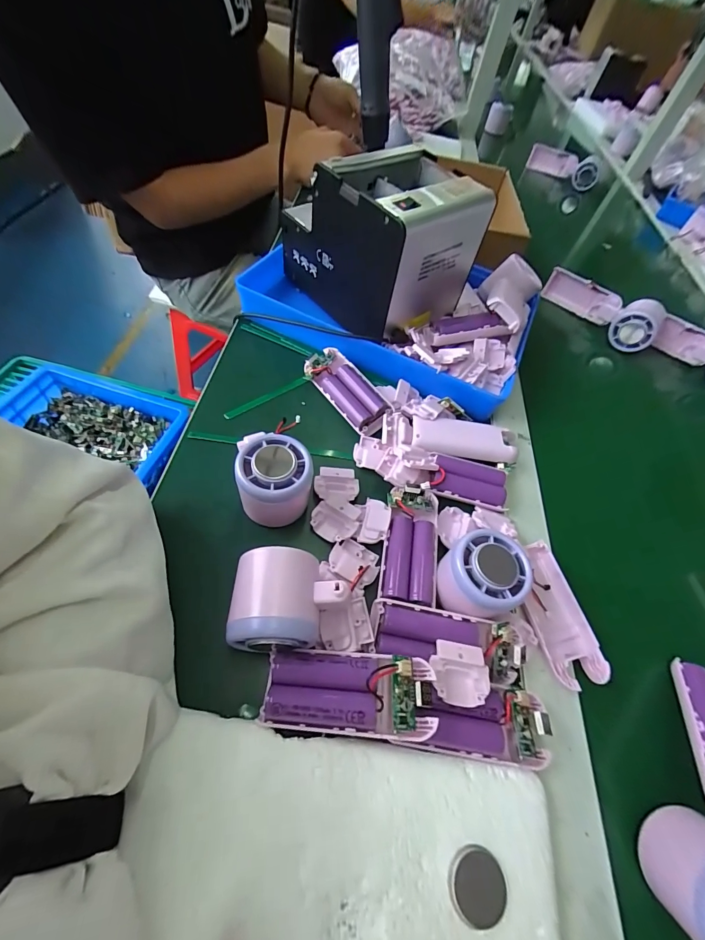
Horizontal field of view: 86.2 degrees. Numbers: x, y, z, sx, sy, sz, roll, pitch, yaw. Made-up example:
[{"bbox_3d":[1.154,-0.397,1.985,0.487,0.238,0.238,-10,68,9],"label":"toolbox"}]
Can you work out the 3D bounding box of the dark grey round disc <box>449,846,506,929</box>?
[{"bbox_3d":[0.066,0.219,0.198,0.029,0.004,0.030,5,57,-7],"label":"dark grey round disc"}]

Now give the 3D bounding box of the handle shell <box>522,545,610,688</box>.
[{"bbox_3d":[0.155,0.109,0.292,0.046,0.015,0.103,-4,59,-13],"label":"handle shell"}]

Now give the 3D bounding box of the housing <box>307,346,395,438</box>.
[{"bbox_3d":[-0.006,-0.082,0.378,0.039,0.018,0.101,-32,68,-26],"label":"housing"}]

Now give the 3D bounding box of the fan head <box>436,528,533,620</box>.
[{"bbox_3d":[0.092,0.077,0.272,0.061,0.038,0.057,5,57,-7],"label":"fan head"}]

